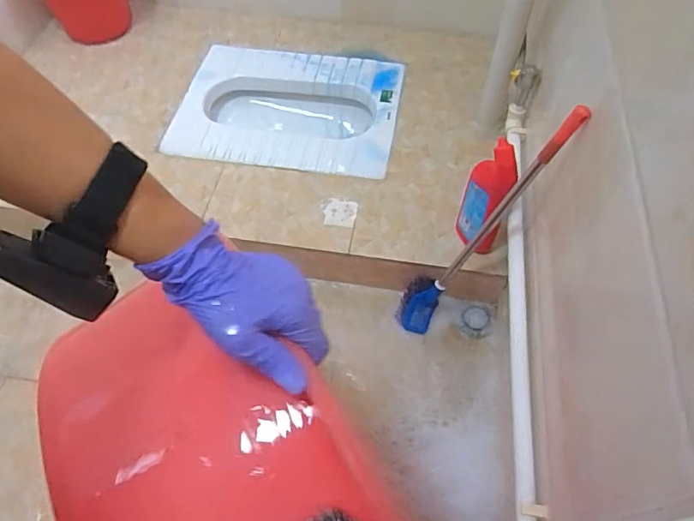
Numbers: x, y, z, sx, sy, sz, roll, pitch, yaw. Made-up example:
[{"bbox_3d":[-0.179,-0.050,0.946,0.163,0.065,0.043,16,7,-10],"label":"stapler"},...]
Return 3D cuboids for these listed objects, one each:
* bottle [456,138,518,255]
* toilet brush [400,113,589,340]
[{"bbox_3d":[0.238,-0.104,0.868,0.058,0.216,0.088,-10,58,-7],"label":"bottle"},{"bbox_3d":[0.208,-0.036,0.817,0.058,0.510,0.083,-8,58,-30],"label":"toilet brush"}]

